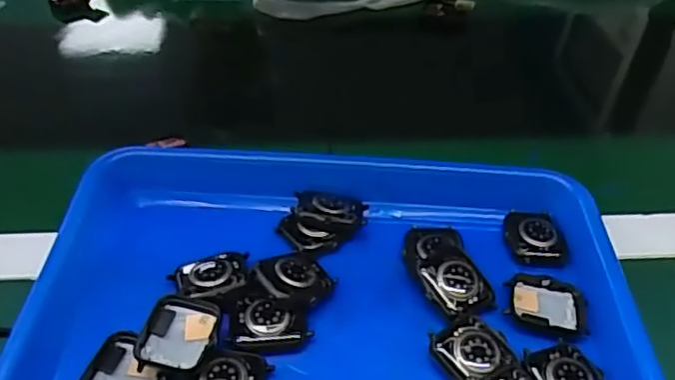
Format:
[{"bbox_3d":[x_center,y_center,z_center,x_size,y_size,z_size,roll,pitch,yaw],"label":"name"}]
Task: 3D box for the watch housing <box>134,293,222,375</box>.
[{"bbox_3d":[-0.082,0.076,0.330,0.036,0.014,0.040,7,43,6],"label":"watch housing"}]

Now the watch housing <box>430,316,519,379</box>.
[{"bbox_3d":[0.072,0.085,0.335,0.034,0.014,0.037,-28,50,-28],"label":"watch housing"}]

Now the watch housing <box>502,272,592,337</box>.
[{"bbox_3d":[0.120,0.064,0.368,0.045,0.007,0.035,4,42,3],"label":"watch housing"}]

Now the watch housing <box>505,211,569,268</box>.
[{"bbox_3d":[0.126,0.029,0.405,0.037,0.012,0.042,-4,43,-6],"label":"watch housing"}]

